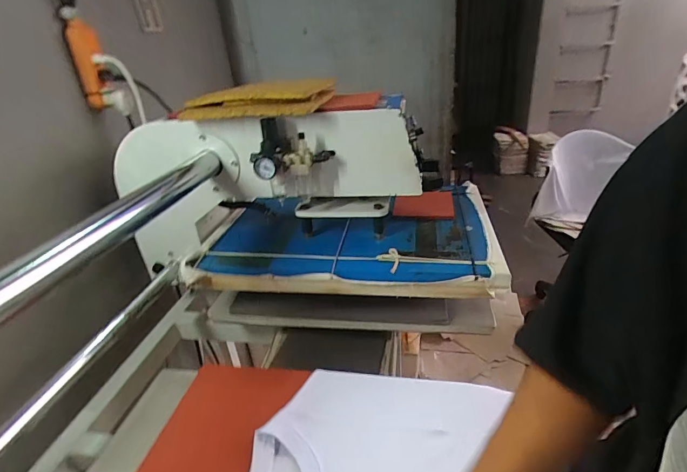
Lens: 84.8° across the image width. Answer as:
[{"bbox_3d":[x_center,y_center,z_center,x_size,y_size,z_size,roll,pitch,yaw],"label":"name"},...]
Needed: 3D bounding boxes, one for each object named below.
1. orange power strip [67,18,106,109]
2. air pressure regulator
[{"bbox_3d":[-0.549,-0.371,0.815,0.057,0.166,0.034,-25,32,-33],"label":"orange power strip"},{"bbox_3d":[-0.097,-0.165,0.682,0.145,0.085,0.094,-12,27,-13],"label":"air pressure regulator"}]

